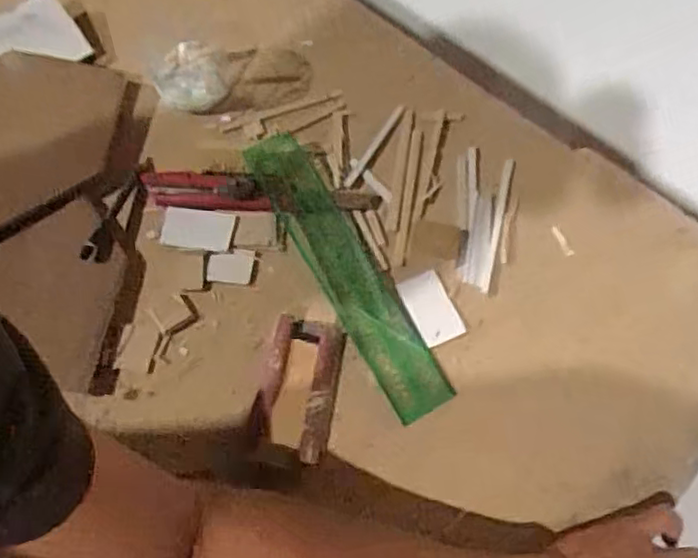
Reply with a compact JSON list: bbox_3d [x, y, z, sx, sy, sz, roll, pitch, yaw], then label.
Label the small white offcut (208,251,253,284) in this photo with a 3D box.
[{"bbox_3d":[-0.091,-0.009,0.503,0.033,0.004,0.025,4,66,1],"label":"small white offcut"}]

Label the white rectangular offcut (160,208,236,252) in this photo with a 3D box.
[{"bbox_3d":[-0.118,-0.038,0.511,0.056,0.004,0.030,8,68,5],"label":"white rectangular offcut"}]

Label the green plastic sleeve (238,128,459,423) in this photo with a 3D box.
[{"bbox_3d":[-0.006,-0.012,0.499,0.044,0.009,0.247,-27,69,-12],"label":"green plastic sleeve"}]

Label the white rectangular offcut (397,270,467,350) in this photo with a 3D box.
[{"bbox_3d":[0.062,0.022,0.497,0.033,0.004,0.055,-23,68,-10],"label":"white rectangular offcut"}]

